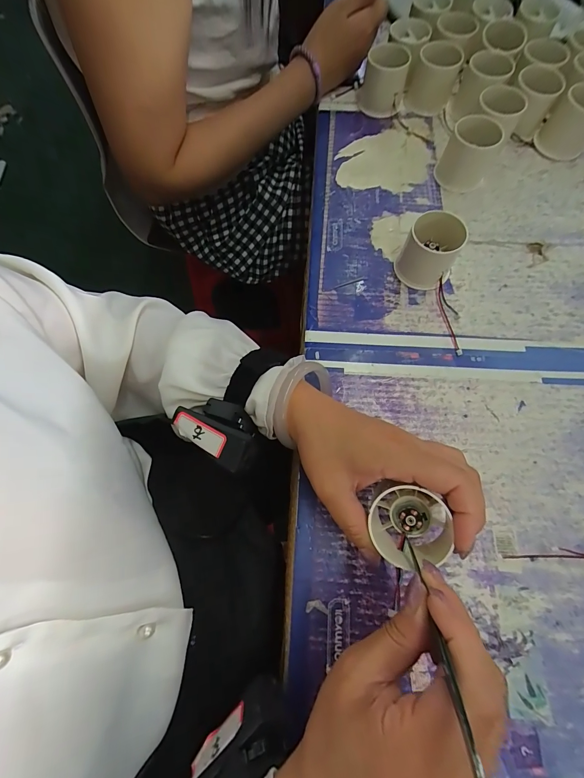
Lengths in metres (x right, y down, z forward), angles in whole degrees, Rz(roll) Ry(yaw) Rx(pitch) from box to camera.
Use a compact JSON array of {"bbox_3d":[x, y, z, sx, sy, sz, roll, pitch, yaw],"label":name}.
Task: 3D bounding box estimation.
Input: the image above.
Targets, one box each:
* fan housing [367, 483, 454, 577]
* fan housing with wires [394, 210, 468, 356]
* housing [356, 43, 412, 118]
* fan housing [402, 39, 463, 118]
[{"bbox_3d":[0.079,0.089,0.220,0.050,0.039,0.050,-3,82,24],"label":"fan housing"},{"bbox_3d":[0.134,-0.104,0.312,0.061,0.051,0.113,6,71,4],"label":"fan housing with wires"},{"bbox_3d":[0.113,-0.384,0.407,0.054,0.052,0.055,12,71,6],"label":"housing"},{"bbox_3d":[0.170,-0.379,0.401,0.056,0.050,0.052,15,72,7],"label":"fan housing"}]

